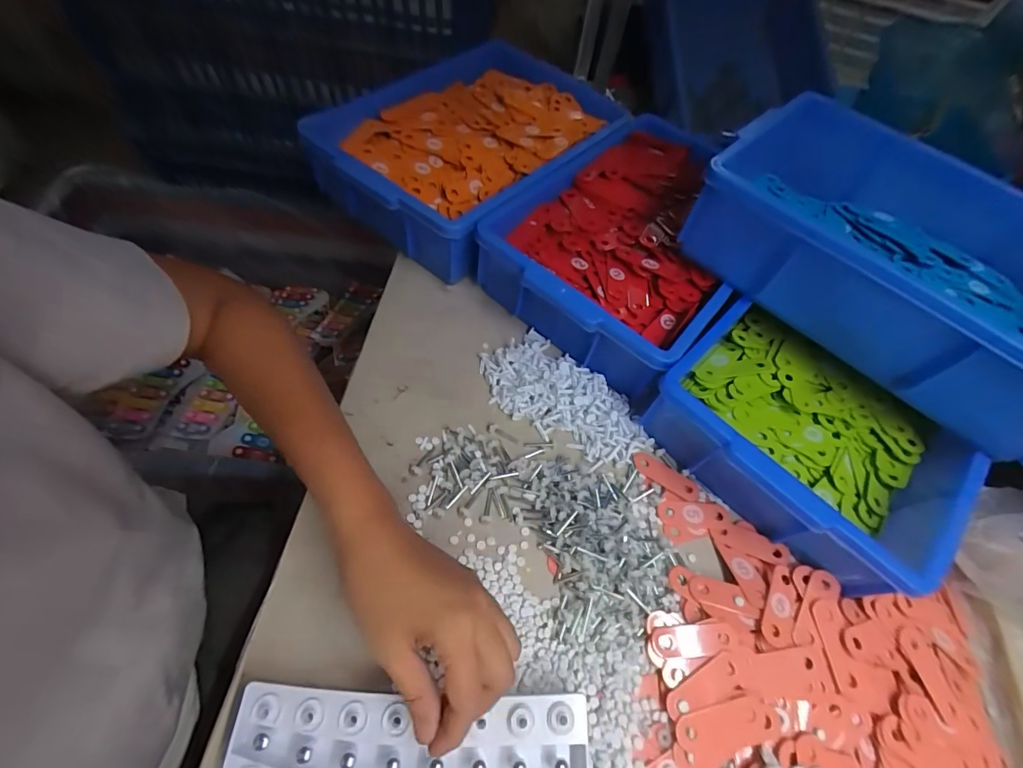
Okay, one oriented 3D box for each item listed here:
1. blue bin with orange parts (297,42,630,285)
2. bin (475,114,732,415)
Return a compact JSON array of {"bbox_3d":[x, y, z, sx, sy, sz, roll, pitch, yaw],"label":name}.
[{"bbox_3d":[-0.056,-0.308,0.576,0.264,0.113,0.357,35,63,16],"label":"blue bin with orange parts"},{"bbox_3d":[0.156,-0.173,0.526,0.246,0.092,0.360,39,64,17],"label":"bin"}]

